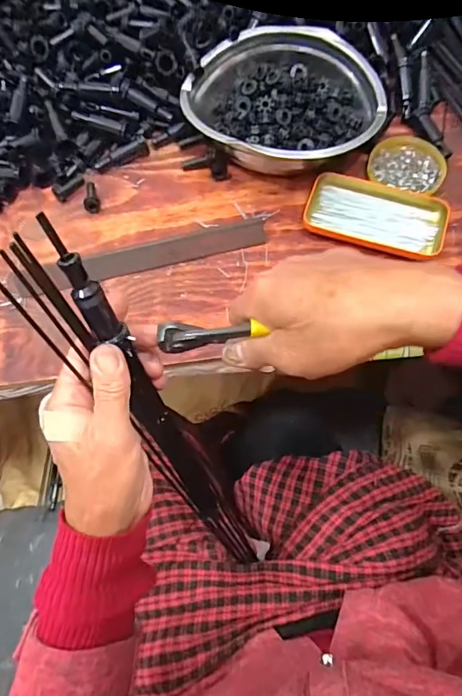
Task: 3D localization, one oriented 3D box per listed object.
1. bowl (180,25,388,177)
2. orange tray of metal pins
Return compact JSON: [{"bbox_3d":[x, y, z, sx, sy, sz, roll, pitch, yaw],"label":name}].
[{"bbox_3d":[0.059,-0.276,0.521,0.213,0.064,0.175,9,68,6],"label":"bowl"},{"bbox_3d":[0.156,-0.145,0.489,0.142,0.015,0.075,18,70,9],"label":"orange tray of metal pins"}]

